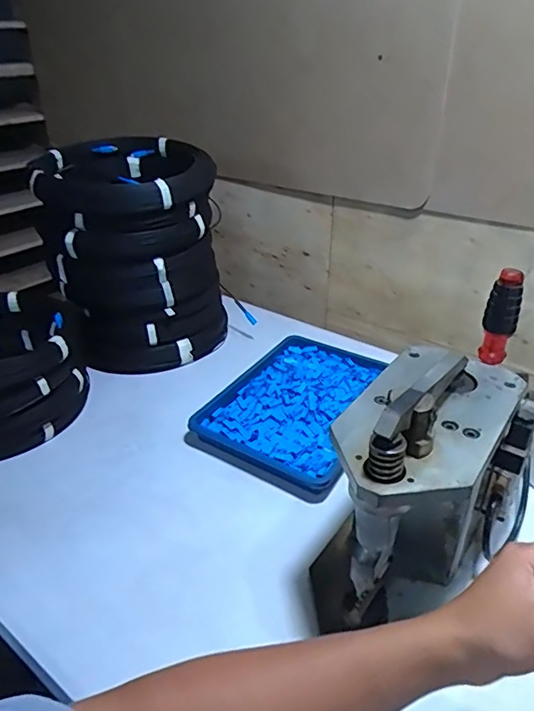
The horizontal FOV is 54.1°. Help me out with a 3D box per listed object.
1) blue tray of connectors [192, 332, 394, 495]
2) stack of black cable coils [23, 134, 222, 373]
[{"bbox_3d":[0.058,0.075,0.862,0.232,0.037,0.323,17,36,25],"label":"blue tray of connectors"},{"bbox_3d":[-0.235,-0.180,0.971,0.271,0.363,0.267,-7,33,-10],"label":"stack of black cable coils"}]

